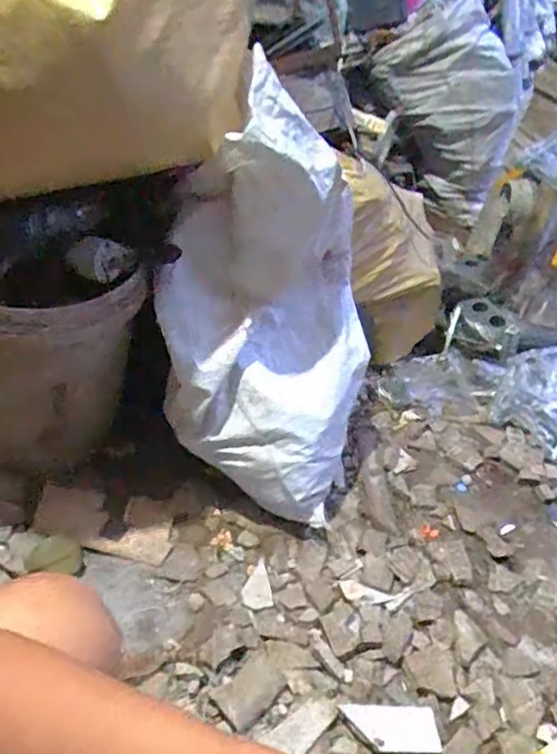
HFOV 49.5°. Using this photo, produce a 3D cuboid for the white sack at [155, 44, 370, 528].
[{"bbox_3d":[-0.004,-0.110,0.901,0.296,0.499,0.329,14,41,8],"label":"white sack"}]

